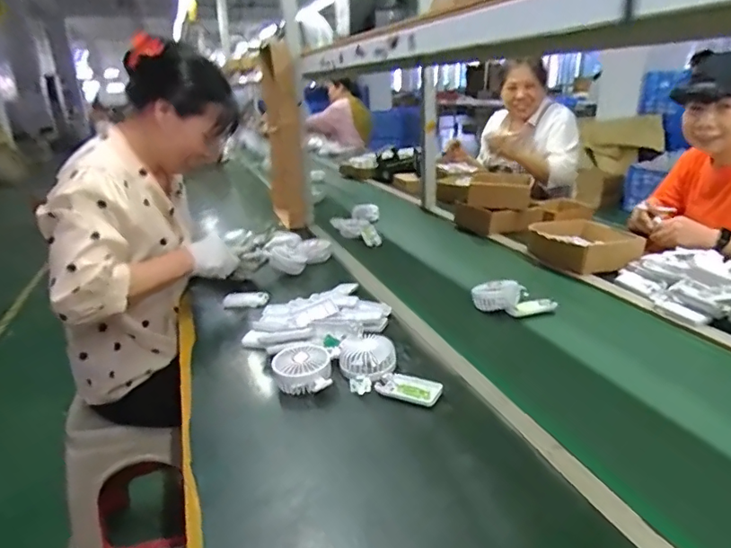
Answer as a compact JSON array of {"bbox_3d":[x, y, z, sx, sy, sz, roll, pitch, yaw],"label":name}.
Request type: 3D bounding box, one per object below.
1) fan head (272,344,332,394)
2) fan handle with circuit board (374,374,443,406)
[{"bbox_3d":[-0.097,0.154,0.776,0.087,0.054,0.076,-4,21,-6],"label":"fan head"},{"bbox_3d":[0.063,0.167,0.727,0.093,0.015,0.042,8,22,23],"label":"fan handle with circuit board"}]

